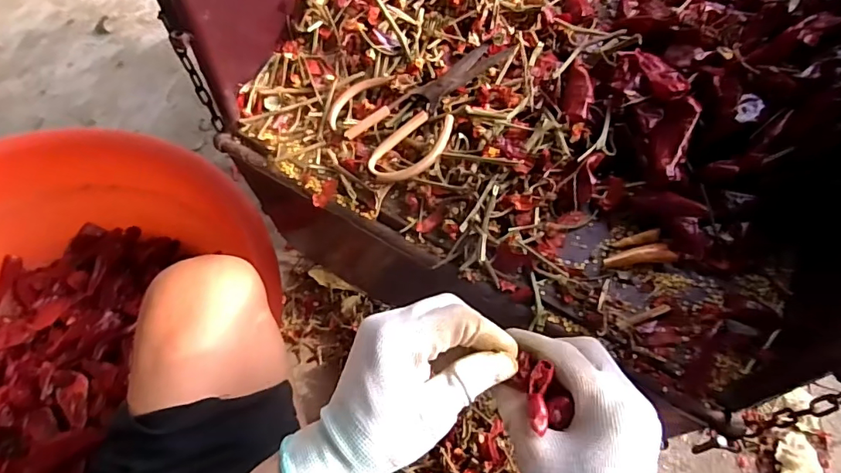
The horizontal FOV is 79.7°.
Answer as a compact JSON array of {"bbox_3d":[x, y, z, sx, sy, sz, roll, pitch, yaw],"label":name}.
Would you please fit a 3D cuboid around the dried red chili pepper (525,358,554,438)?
[{"bbox_3d":[0.070,0.093,0.292,0.012,0.007,0.037,5,70,4],"label":"dried red chili pepper"}]

